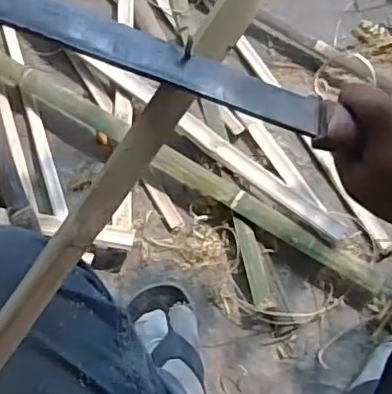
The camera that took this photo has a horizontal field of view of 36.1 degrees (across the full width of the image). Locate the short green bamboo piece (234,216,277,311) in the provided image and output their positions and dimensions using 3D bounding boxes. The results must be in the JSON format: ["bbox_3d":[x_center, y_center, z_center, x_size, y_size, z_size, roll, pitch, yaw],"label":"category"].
[{"bbox_3d":[0.081,0.091,0.819,0.032,0.025,0.129,-12,69,-3],"label":"short green bamboo piece"}]

